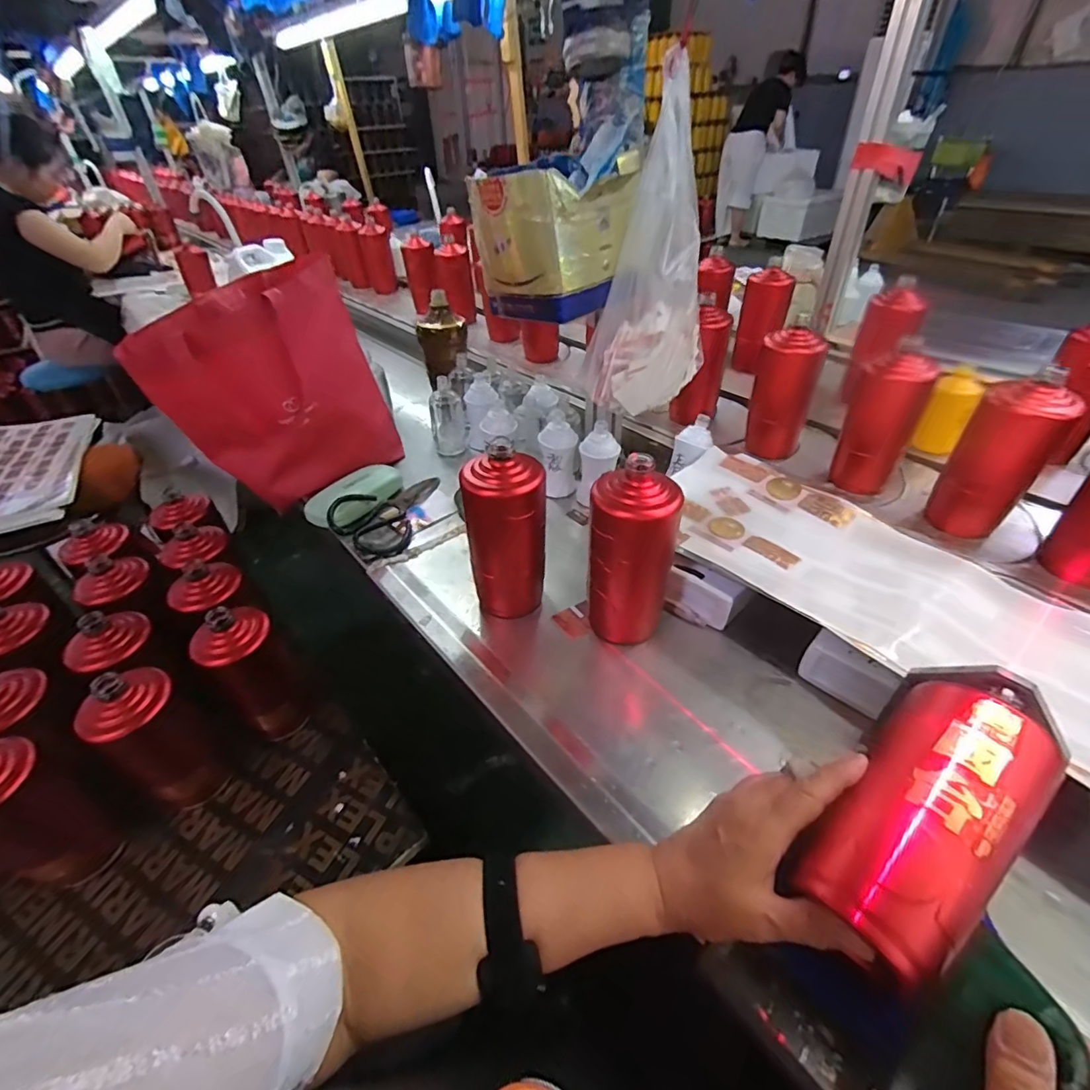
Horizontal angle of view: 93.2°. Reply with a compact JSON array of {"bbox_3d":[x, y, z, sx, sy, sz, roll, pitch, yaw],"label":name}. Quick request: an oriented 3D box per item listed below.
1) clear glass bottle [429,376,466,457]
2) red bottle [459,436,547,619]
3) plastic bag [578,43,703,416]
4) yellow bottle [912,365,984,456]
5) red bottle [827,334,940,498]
[{"bbox_3d":[-0.162,-0.207,0.852,0.053,0.124,0.044,-11,41,-9],"label":"clear glass bottle"},{"bbox_3d":[-0.039,-0.011,0.550,0.065,0.183,0.082,23,47,27],"label":"red bottle"},{"bbox_3d":[0.122,-0.320,0.587,0.181,0.344,0.090,-16,42,-14],"label":"plastic bag"},{"bbox_3d":[0.571,-0.189,0.733,0.052,0.115,0.053,24,48,28],"label":"yellow bottle"},{"bbox_3d":[0.438,-0.162,0.666,0.067,0.180,0.071,-25,45,-23],"label":"red bottle"}]

